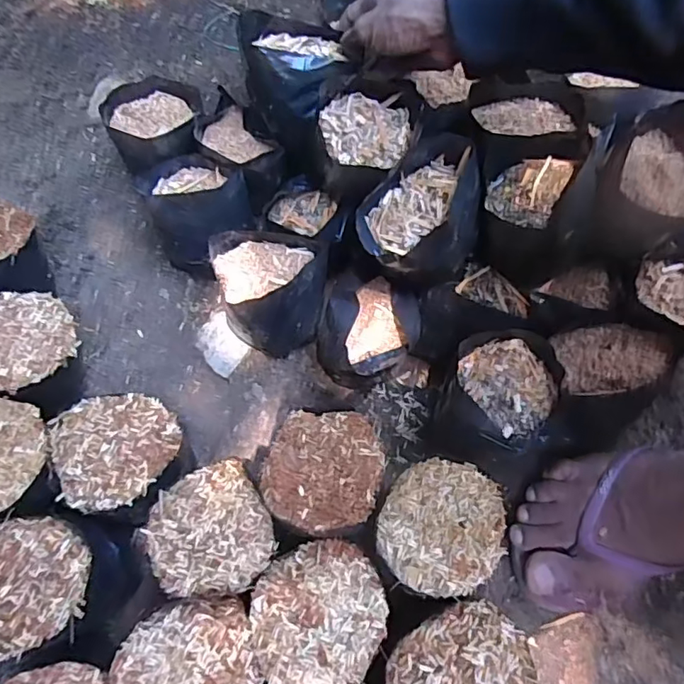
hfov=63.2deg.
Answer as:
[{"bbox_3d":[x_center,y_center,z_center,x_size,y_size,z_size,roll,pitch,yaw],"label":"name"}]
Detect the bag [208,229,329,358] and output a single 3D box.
[{"bbox_3d":[-0.071,-0.041,0.536,0.112,0.096,0.093,8,65,4],"label":"bag"}]

